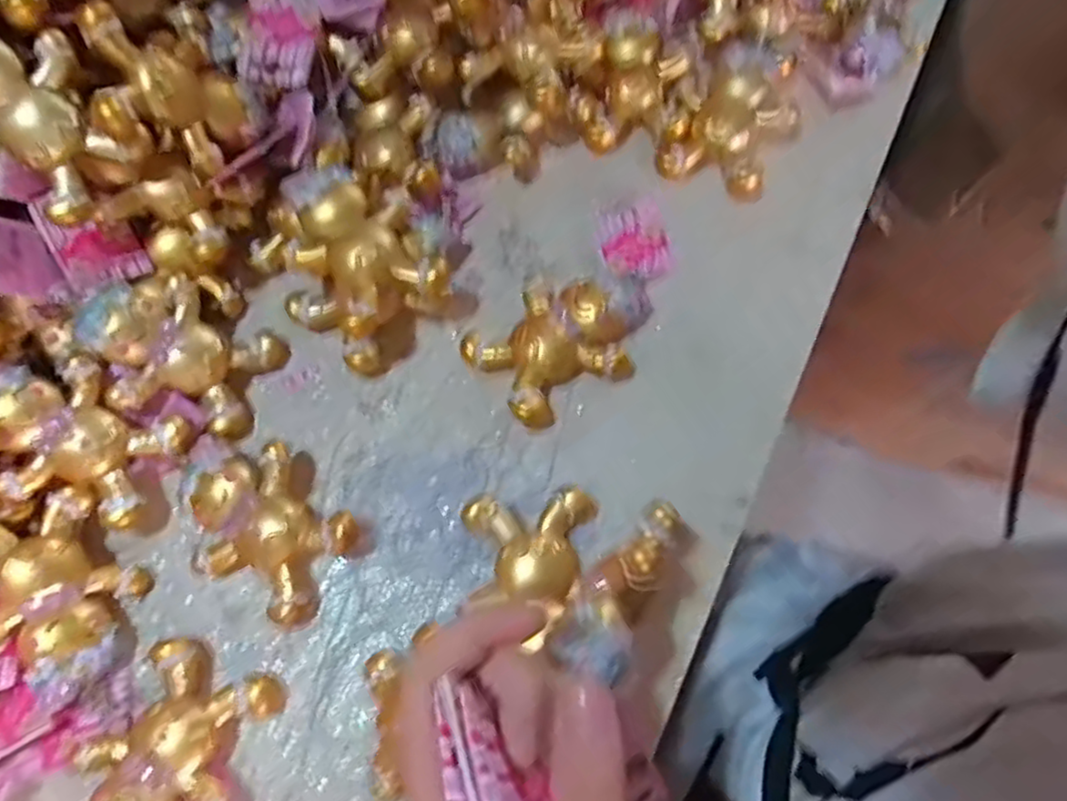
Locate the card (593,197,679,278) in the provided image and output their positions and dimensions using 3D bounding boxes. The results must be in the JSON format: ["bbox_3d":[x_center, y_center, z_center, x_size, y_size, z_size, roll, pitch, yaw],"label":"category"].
[{"bbox_3d":[0.065,-0.105,0.463,0.045,0.007,0.057,-20,74,-7],"label":"card"}]

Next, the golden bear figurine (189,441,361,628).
[{"bbox_3d":[-0.148,0.073,0.403,0.088,0.032,0.076,32,74,12],"label":"golden bear figurine"}]

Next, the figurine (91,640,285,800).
[{"bbox_3d":[-0.189,0.190,0.362,0.079,0.037,0.119,17,72,8],"label":"figurine"}]

